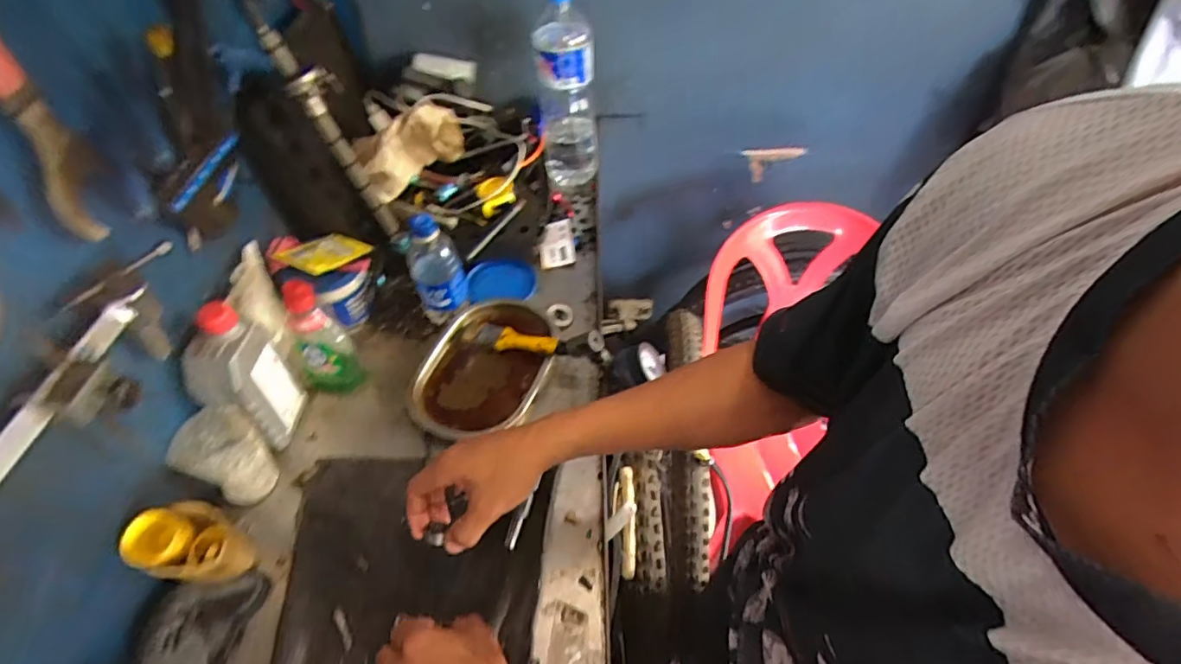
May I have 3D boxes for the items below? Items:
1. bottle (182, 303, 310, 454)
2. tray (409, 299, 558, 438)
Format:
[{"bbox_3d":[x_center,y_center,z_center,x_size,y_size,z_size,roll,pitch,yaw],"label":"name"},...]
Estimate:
[{"bbox_3d":[-0.372,0.049,0.606,0.054,0.168,0.091,12,50,10],"label":"bottle"},{"bbox_3d":[-0.134,0.038,0.715,0.154,0.029,0.214,14,51,12],"label":"tray"}]

